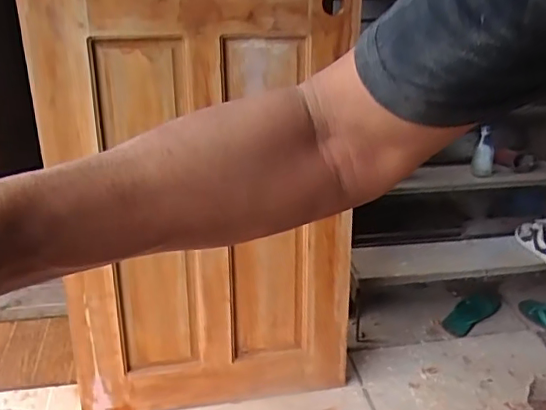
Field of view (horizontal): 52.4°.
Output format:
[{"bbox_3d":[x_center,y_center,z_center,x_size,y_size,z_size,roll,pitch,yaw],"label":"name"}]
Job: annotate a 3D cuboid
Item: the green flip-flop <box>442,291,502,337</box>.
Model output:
[{"bbox_3d":[0.660,0.350,1.840,0.251,0.049,0.104,-18,32,-34],"label":"green flip-flop"}]

